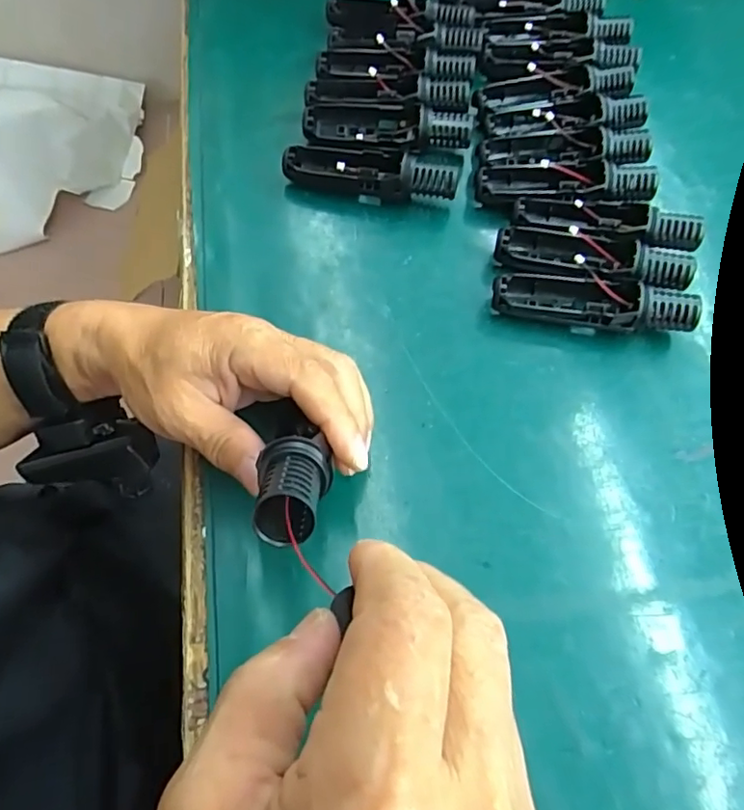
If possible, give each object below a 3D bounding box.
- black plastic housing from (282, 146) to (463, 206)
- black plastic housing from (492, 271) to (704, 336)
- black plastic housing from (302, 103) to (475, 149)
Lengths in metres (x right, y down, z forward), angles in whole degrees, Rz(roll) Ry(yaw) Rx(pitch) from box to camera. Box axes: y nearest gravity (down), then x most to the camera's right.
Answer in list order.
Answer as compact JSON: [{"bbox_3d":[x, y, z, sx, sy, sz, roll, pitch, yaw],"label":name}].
[{"bbox_3d":[-0.001,-0.162,0.396,0.121,0.037,0.028,11,65,4],"label":"black plastic housing"},{"bbox_3d":[0.138,-0.064,0.356,0.120,0.032,0.030,12,65,4],"label":"black plastic housing"},{"bbox_3d":[0.011,-0.204,0.417,0.123,0.030,0.034,8,65,2],"label":"black plastic housing"}]

